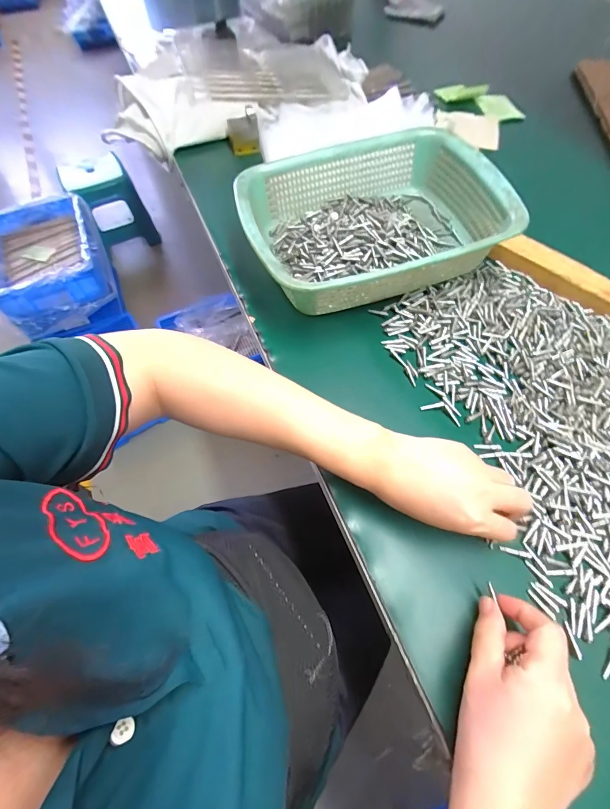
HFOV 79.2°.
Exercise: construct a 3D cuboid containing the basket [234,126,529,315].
[{"bbox_3d":[0.082,-0.219,0.457,0.298,0.087,0.215,-17,63,-8],"label":"basket"}]

